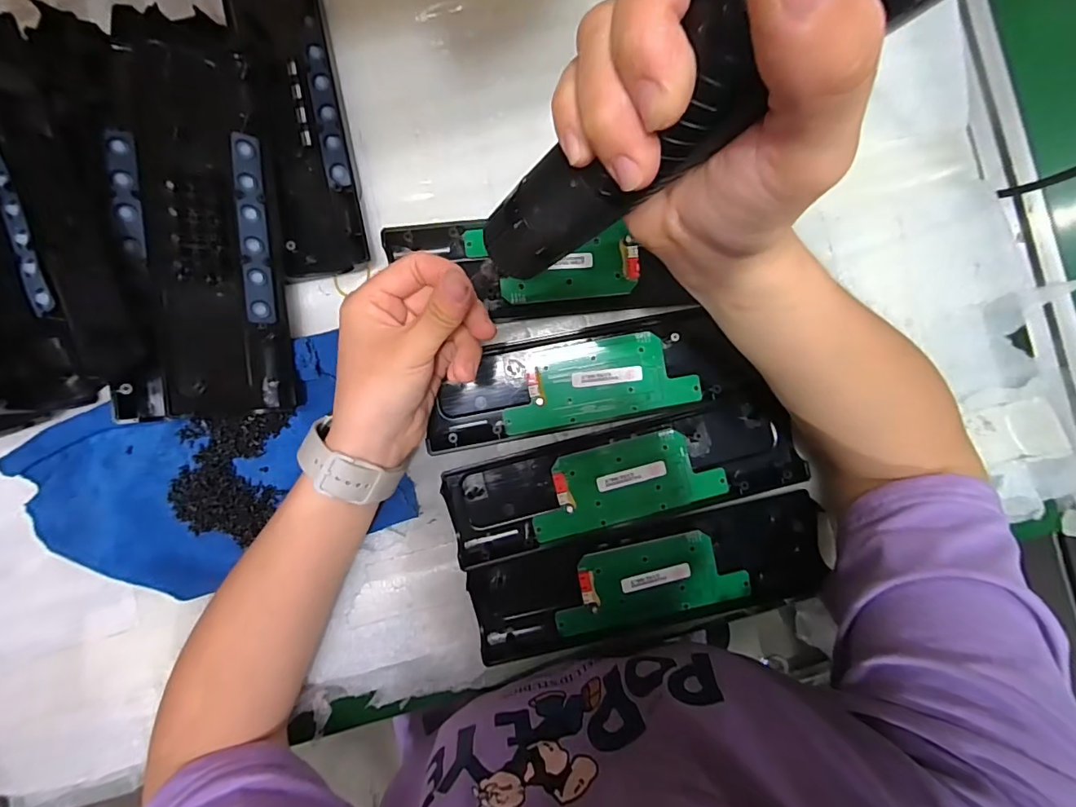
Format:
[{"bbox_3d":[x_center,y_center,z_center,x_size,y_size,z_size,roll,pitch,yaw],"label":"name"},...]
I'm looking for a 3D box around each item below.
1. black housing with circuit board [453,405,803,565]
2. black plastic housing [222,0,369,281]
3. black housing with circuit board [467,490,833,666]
[{"bbox_3d":[0.061,0.055,0.336,0.241,0.023,0.068,-13,90,-1],"label":"black housing with circuit board"},{"bbox_3d":[-0.168,-0.211,0.334,0.064,0.022,0.239,-12,90,-1],"label":"black plastic housing"},{"bbox_3d":[0.080,0.130,0.342,0.245,0.024,0.076,-12,90,-1],"label":"black housing with circuit board"}]

